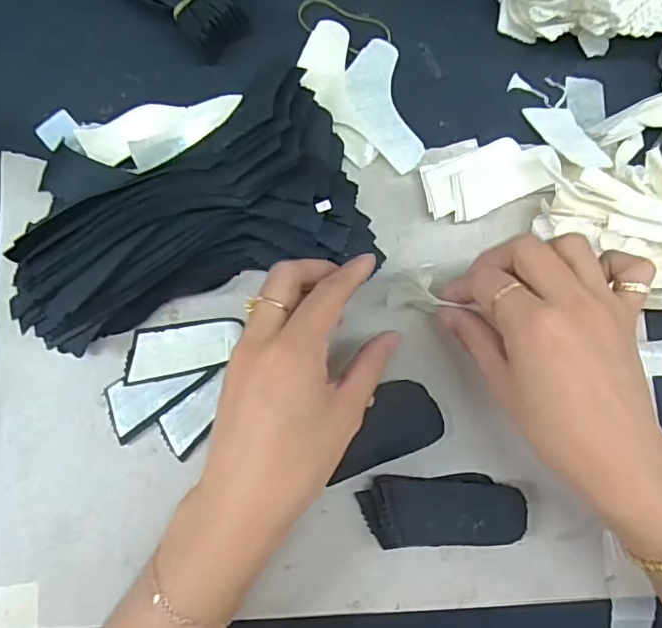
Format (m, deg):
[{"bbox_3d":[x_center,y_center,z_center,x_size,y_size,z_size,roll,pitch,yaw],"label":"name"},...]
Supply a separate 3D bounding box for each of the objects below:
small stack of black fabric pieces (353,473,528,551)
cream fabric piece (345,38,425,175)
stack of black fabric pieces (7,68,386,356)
[{"bbox_3d":[0.062,0.108,0.313,0.088,0.017,0.038,-4,81,0],"label":"small stack of black fabric pieces"},{"bbox_3d":[0.030,-0.131,0.355,0.038,0.015,0.091,-10,81,0],"label":"cream fabric piece"},{"bbox_3d":[-0.085,-0.058,0.318,0.202,0.059,0.123,-17,81,-2],"label":"stack of black fabric pieces"}]

